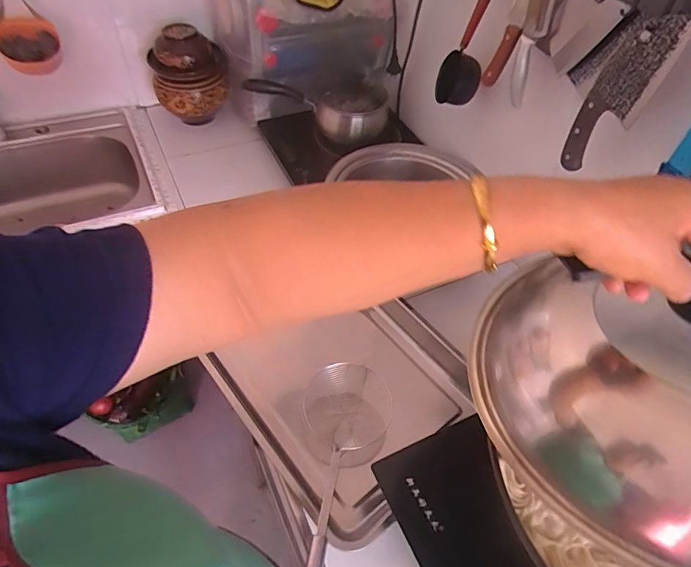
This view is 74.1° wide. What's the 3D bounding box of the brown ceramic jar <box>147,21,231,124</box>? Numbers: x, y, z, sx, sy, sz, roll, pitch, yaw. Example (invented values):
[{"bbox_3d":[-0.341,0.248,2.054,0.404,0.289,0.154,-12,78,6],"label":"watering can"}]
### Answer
[{"bbox_3d":[-0.379,-0.505,1.118,0.179,0.193,0.147,-13,53,-16],"label":"brown ceramic jar"}]

